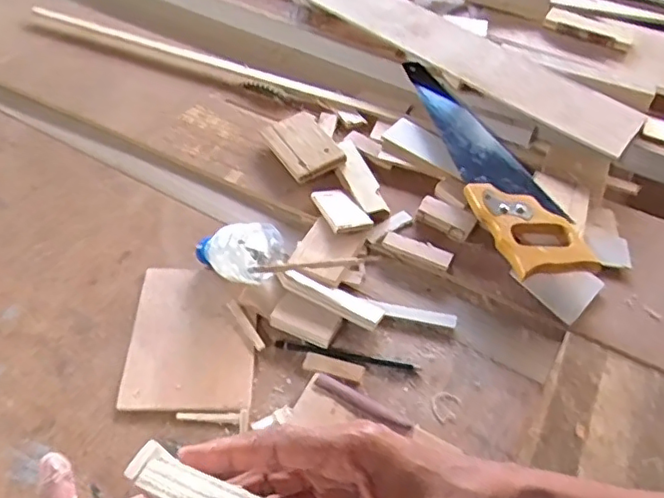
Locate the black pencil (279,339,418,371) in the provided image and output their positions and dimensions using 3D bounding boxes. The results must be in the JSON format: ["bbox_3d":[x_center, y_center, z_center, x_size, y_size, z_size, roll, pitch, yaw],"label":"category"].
[{"bbox_3d":[0.015,0.110,0.605,0.147,0.006,0.011,9,48,4],"label":"black pencil"}]

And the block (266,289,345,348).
[{"bbox_3d":[-0.028,0.075,0.626,0.069,0.020,0.040,22,51,15],"label":"block"}]

